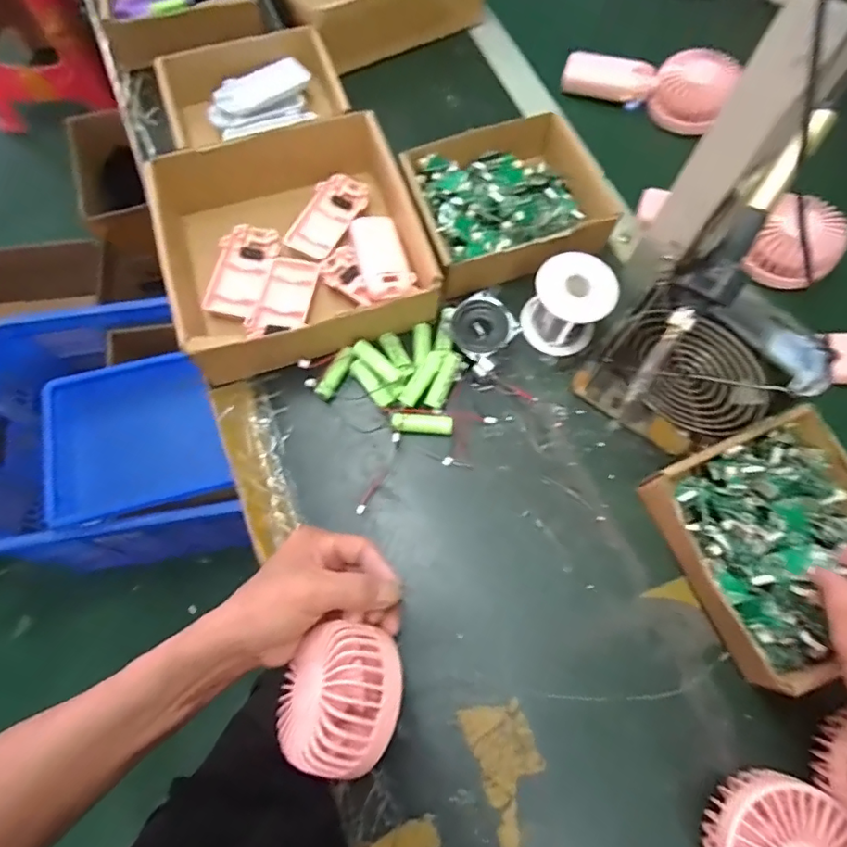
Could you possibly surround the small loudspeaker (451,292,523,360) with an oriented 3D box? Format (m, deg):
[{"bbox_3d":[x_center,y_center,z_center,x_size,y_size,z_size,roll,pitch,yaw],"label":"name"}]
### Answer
[{"bbox_3d":[0.050,-0.083,0.471,0.053,0.030,0.052,-37,75,-12],"label":"small loudspeaker"}]

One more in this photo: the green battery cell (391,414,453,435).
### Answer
[{"bbox_3d":[0.000,0.001,0.452,0.052,0.012,0.015,2,71,0],"label":"green battery cell"}]

